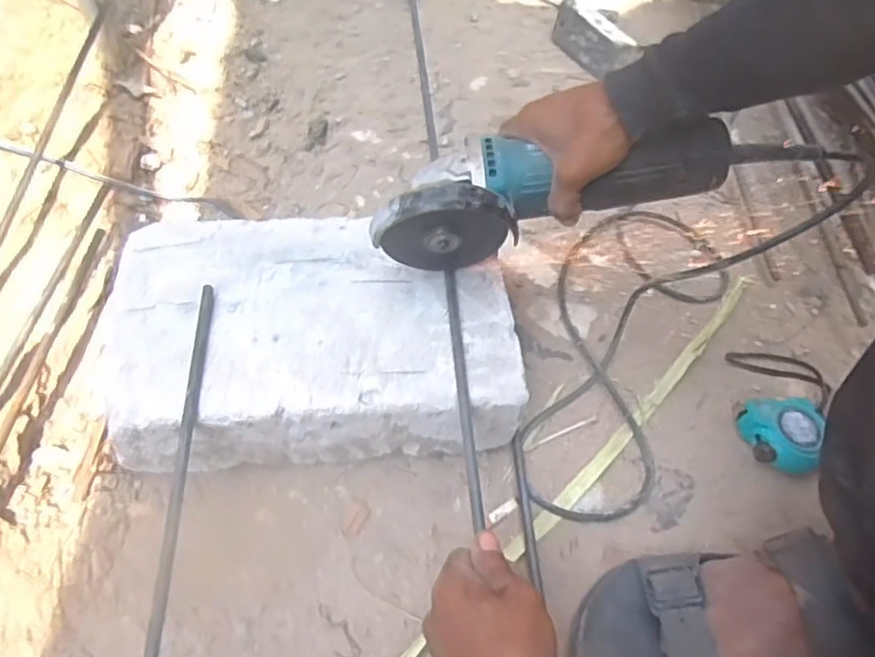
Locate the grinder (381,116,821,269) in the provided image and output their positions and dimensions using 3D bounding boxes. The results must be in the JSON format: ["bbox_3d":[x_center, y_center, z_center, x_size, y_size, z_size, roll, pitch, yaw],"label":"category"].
[{"bbox_3d":[0.115,-0.107,0.506,0.327,0.101,0.072,-10,55,1],"label":"grinder"}]

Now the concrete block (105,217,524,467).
[{"bbox_3d":[-0.102,0.011,0.566,0.316,0.108,0.195,-2,55,-6],"label":"concrete block"}]

